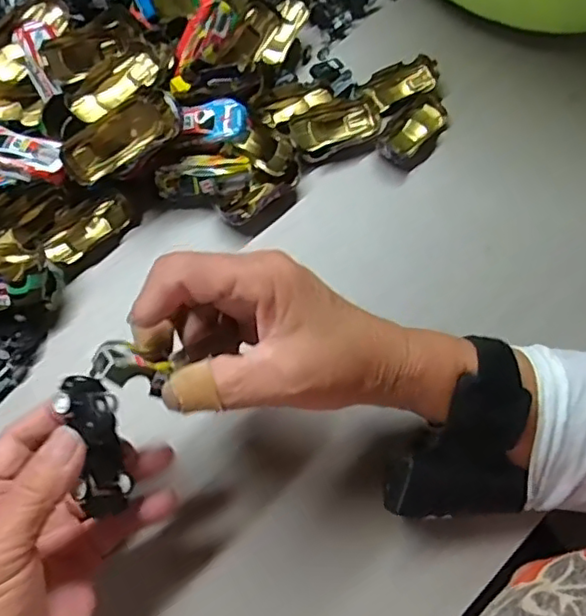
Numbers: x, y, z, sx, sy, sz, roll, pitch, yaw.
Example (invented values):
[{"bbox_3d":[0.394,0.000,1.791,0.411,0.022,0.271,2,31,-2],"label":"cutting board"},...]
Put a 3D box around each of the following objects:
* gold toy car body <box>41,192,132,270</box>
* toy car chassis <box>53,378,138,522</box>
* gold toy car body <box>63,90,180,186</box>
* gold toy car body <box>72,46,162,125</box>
[{"bbox_3d":[-0.134,-0.051,0.398,0.028,0.018,0.063,40,72,13],"label":"gold toy car body"},{"bbox_3d":[-0.090,0.061,0.280,0.014,0.033,0.061,-15,83,32],"label":"toy car chassis"},{"bbox_3d":[-0.103,-0.104,0.369,0.076,0.021,0.028,-28,71,8],"label":"gold toy car body"},{"bbox_3d":[-0.115,-0.142,0.387,0.029,0.013,0.063,40,72,13],"label":"gold toy car body"}]

